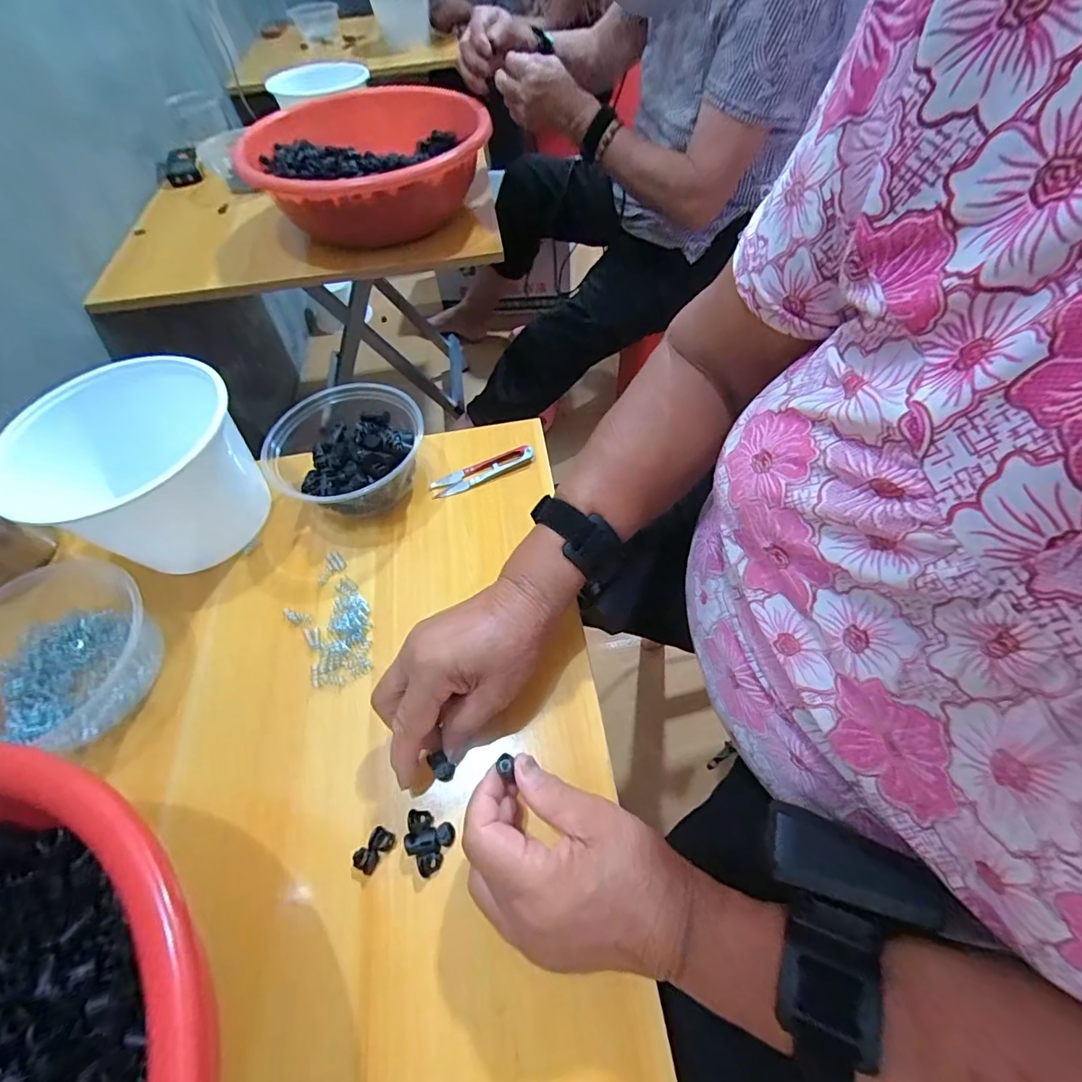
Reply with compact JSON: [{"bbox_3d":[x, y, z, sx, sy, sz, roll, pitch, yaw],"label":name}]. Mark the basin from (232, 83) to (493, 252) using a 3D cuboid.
[{"bbox_3d":[-0.248,-0.548,0.727,0.337,0.110,0.337,-2,57,3],"label":"basin"}]

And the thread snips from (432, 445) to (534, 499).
[{"bbox_3d":[-0.054,-0.067,0.462,0.100,0.011,0.023,-22,58,-10],"label":"thread snips"}]

